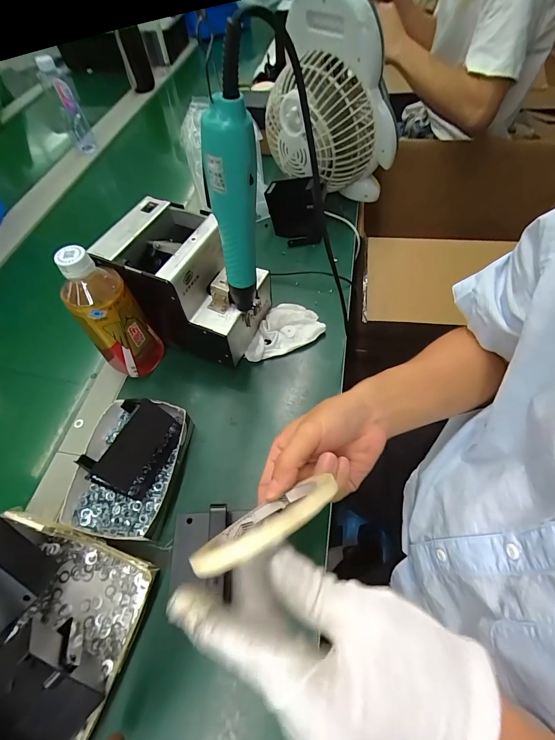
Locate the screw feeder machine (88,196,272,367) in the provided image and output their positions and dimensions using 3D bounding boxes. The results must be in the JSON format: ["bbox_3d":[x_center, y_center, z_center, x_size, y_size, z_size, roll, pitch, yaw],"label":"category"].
[{"bbox_3d":[-0.113,-0.110,0.454,0.175,0.154,0.123,19,61,14],"label":"screw feeder machine"}]

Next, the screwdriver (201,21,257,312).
[{"bbox_3d":[-0.037,-0.140,0.297,0.040,0.214,0.036,-15,58,-7],"label":"screwdriver"}]

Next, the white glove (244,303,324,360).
[{"bbox_3d":[0.004,-0.058,0.491,0.118,0.026,0.068,-25,60,-13],"label":"white glove"}]

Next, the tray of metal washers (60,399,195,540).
[{"bbox_3d":[-0.169,0.109,0.383,0.115,0.043,0.148,9,59,8],"label":"tray of metal washers"}]

